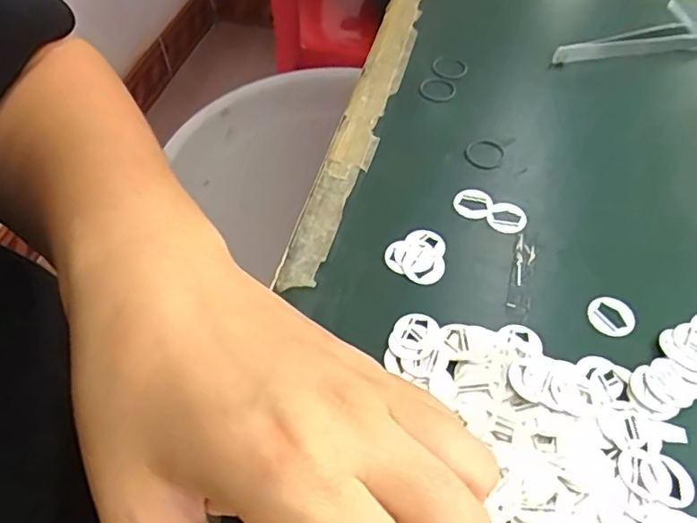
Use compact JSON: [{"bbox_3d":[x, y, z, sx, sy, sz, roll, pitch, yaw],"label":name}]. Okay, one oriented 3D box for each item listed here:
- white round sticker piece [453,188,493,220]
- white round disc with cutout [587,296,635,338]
[{"bbox_3d":[0.060,-0.029,0.279,0.017,0.004,0.016,0,52,0],"label":"white round sticker piece"},{"bbox_3d":[0.109,0.023,0.240,0.018,0.004,0.018,0,52,0],"label":"white round disc with cutout"}]

